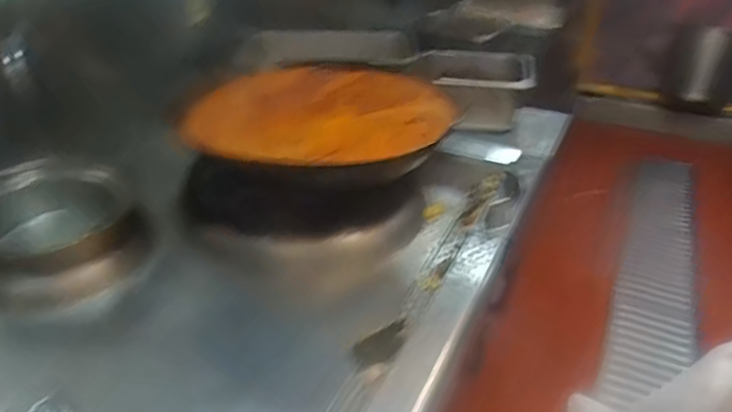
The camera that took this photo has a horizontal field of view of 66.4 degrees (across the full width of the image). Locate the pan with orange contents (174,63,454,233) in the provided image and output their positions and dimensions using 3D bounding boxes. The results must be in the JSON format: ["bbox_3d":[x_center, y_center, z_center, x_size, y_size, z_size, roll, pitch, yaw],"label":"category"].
[{"bbox_3d":[-0.066,-0.111,1.142,0.435,0.227,0.474,9,32,14],"label":"pan with orange contents"}]

